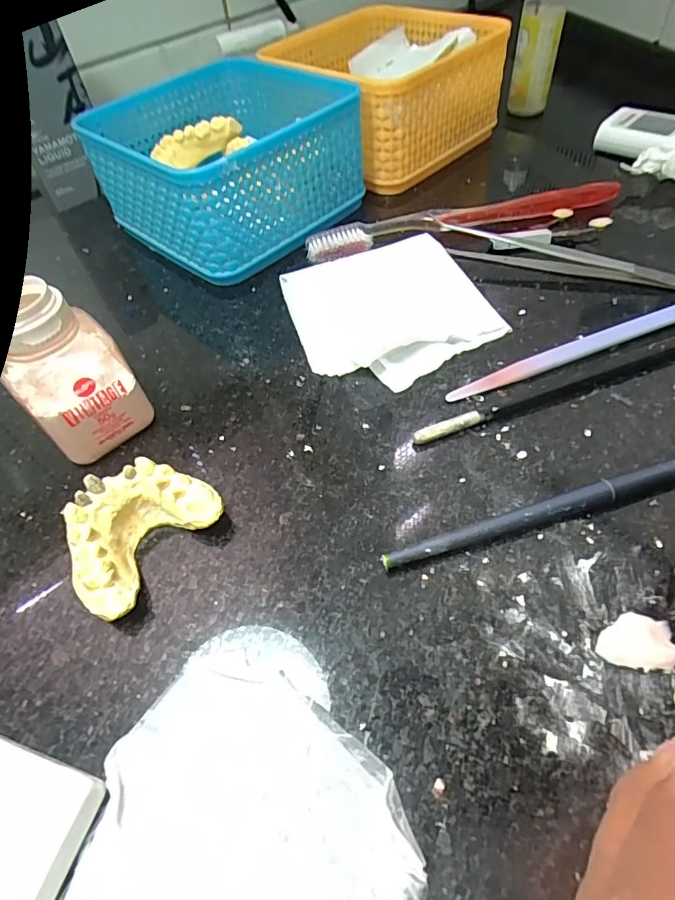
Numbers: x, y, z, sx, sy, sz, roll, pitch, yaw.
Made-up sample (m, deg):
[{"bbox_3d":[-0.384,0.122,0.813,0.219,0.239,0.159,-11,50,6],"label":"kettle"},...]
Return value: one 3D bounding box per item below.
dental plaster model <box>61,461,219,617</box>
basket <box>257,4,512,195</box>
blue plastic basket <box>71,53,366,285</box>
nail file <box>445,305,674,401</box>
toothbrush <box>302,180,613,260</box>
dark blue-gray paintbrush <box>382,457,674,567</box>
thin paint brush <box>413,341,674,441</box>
[{"bbox_3d":[-0.072,0.028,0.177,0.037,0.026,0.054,30,61,25],"label":"dental plaster model"},{"bbox_3d":[0.031,-0.256,0.352,0.132,0.065,0.134,-39,59,-22],"label":"basket"},{"bbox_3d":[-0.067,-0.179,0.308,0.132,0.064,0.144,37,64,28],"label":"blue plastic basket"},{"bbox_3d":[0.113,-0.048,0.225,0.137,0.005,0.010,-18,53,-8],"label":"nail file"},{"bbox_3d":[0.073,-0.138,0.292,0.185,0.015,0.018,-12,53,-4],"label":"toothbrush"},{"bbox_3d":[0.094,0.017,0.177,0.160,0.010,0.009,-16,53,-7],"label":"dark blue-gray paintbrush"},{"bbox_3d":[0.120,-0.035,0.214,0.187,0.008,0.005,-19,53,-9],"label":"thin paint brush"}]

